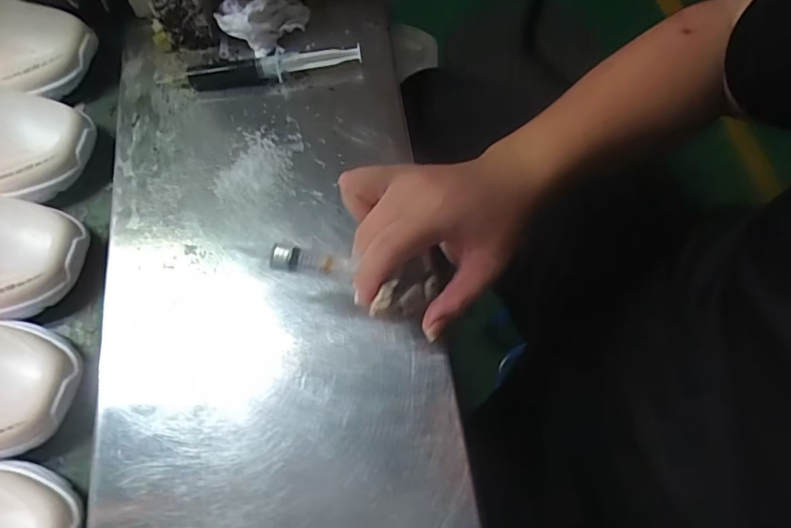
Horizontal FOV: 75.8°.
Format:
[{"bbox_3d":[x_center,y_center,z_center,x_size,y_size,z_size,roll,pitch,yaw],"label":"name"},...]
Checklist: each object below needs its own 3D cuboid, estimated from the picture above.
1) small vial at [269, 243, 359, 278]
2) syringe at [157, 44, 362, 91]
[{"bbox_3d":[-0.050,-0.002,0.305,0.049,0.013,0.013,9,68,-12],"label":"small vial"},{"bbox_3d":[-0.113,-0.169,0.435,0.166,0.021,0.027,-7,69,-2],"label":"syringe"}]

